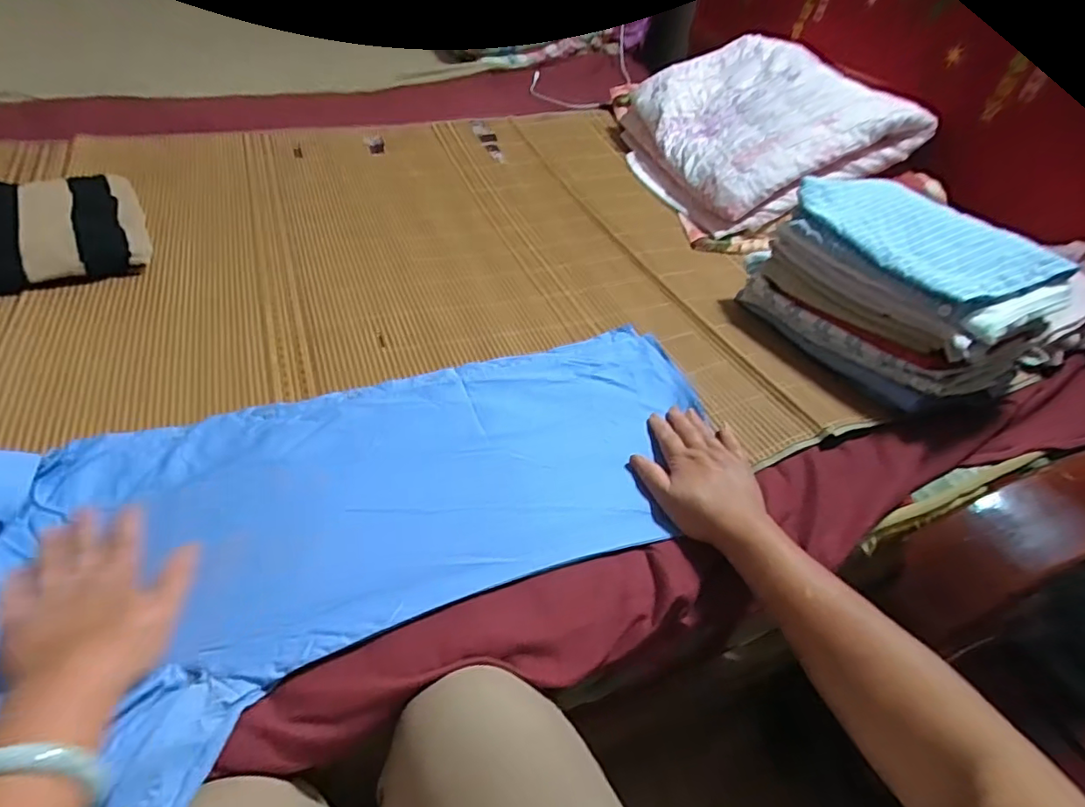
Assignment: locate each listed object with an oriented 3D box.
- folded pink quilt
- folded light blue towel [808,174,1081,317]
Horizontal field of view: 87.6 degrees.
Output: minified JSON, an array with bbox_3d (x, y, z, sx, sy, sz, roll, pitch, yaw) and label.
[{"bbox_3d":[0.379,-0.542,1.080,0.403,0.094,0.489,-30,54,3],"label":"folded pink quilt"},{"bbox_3d":[0.455,-0.206,0.684,0.182,0.036,0.262,-13,47,-21],"label":"folded light blue towel"}]

